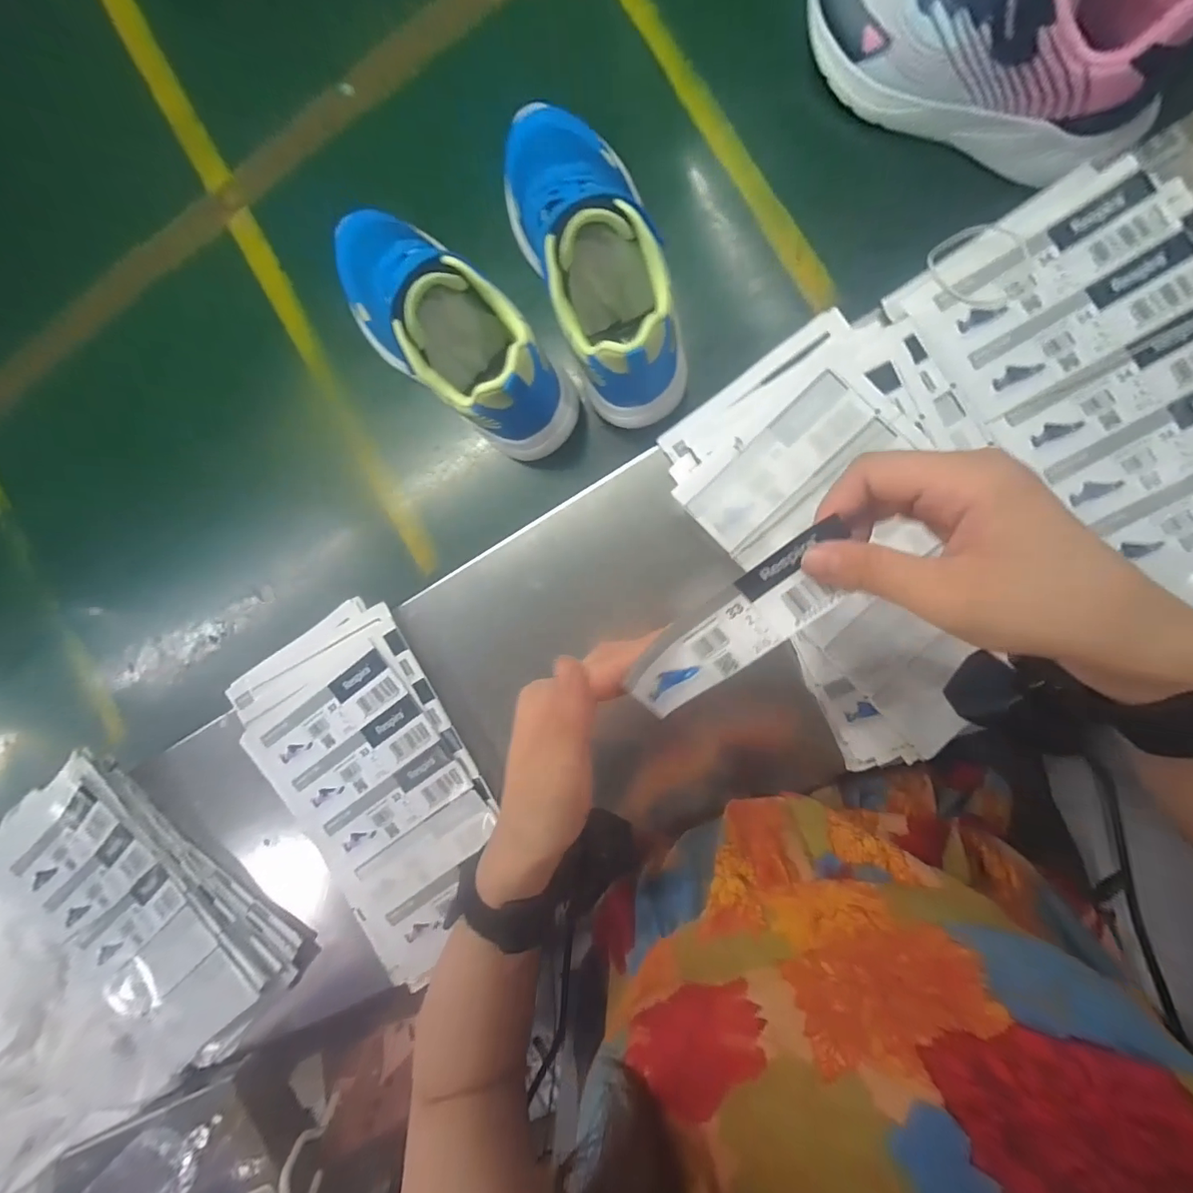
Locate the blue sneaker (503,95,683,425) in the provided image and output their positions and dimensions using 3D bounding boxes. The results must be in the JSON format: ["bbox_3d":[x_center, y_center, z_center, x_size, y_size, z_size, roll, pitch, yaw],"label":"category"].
[{"bbox_3d":[0.002,-0.229,0.335,0.077,0.086,0.209,-19,90,9],"label":"blue sneaker"}]

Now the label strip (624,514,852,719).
[{"bbox_3d":[0.066,0.014,0.236,0.119,0.014,0.037,-42,86,17],"label":"label strip"}]

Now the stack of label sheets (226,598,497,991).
[{"bbox_3d":[-0.168,0.148,0.396,0.158,0.010,0.268,-35,87,9],"label":"stack of label sheets"}]

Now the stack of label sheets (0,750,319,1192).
[{"bbox_3d":[-0.495,0.346,0.439,0.436,0.045,0.297,-42,86,8],"label":"stack of label sheets"}]

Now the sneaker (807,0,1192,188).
[{"bbox_3d":[0.237,-0.352,0.302,0.229,0.091,0.079,32,97,6],"label":"sneaker"}]

